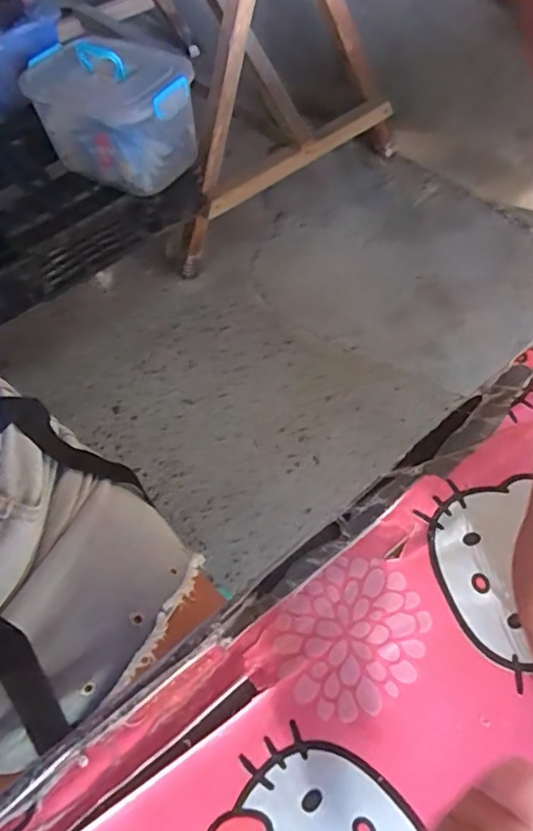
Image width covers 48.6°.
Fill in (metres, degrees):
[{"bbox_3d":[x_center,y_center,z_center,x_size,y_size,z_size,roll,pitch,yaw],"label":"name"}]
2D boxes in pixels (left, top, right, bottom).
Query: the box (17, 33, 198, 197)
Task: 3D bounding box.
[{"bbox_3d":[-0.306,-0.629,1.231,0.300,0.208,0.215,27,62,19],"label":"box"}]

